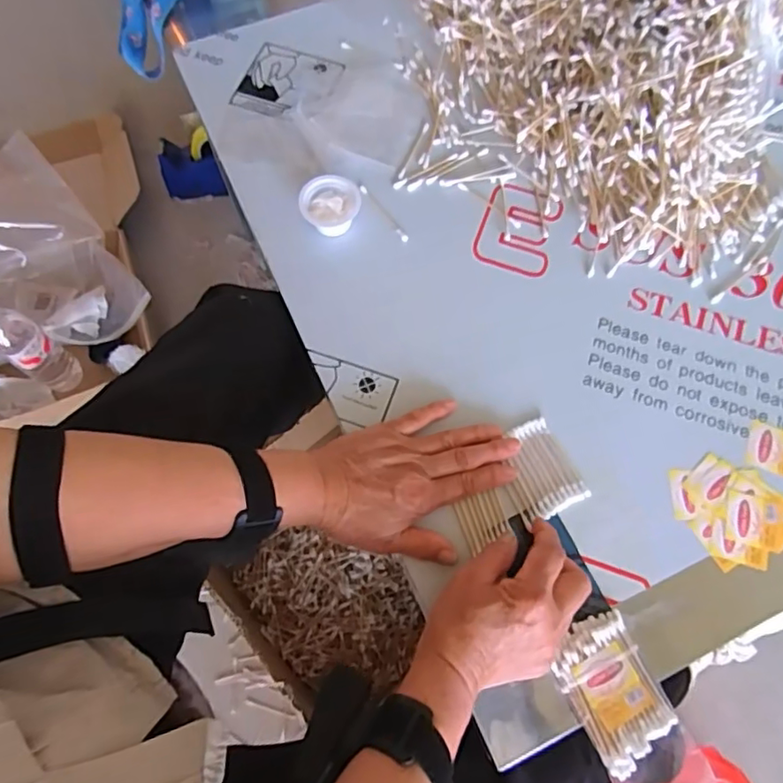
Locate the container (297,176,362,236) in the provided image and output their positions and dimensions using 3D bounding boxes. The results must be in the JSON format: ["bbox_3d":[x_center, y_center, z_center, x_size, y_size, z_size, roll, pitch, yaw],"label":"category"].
[{"bbox_3d":[-0.055,-0.170,0.531,0.052,0.025,0.050,0,72,-1],"label":"container"}]

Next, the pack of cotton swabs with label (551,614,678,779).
[{"bbox_3d":[0.154,0.207,0.406,0.063,0.024,0.085,-27,74,-9],"label":"pack of cotton swabs with label"}]

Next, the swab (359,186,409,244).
[{"bbox_3d":[-0.008,-0.169,0.550,0.009,0.006,0.072,-37,76,-12],"label":"swab"}]

